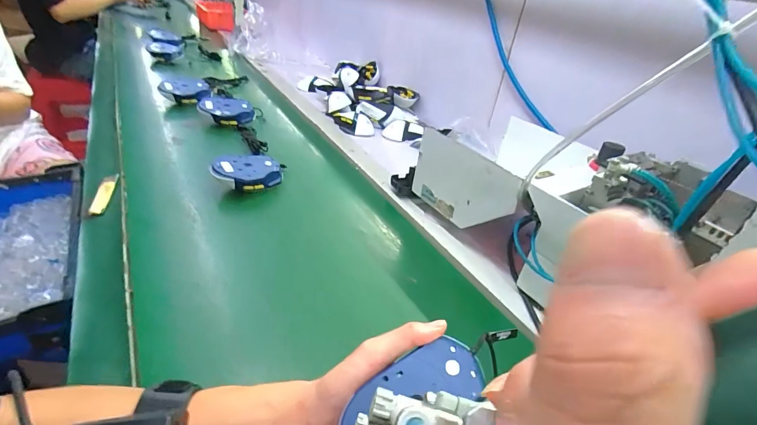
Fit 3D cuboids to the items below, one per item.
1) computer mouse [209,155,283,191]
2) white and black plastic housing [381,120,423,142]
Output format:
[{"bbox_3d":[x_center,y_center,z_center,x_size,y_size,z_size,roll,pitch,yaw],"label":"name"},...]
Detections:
[{"bbox_3d":[-0.225,-0.069,0.653,0.116,0.047,0.063,-13,39,-29],"label":"computer mouse"},{"bbox_3d":[0.062,-0.197,0.937,0.098,0.062,0.032,10,-10,9],"label":"white and black plastic housing"}]

